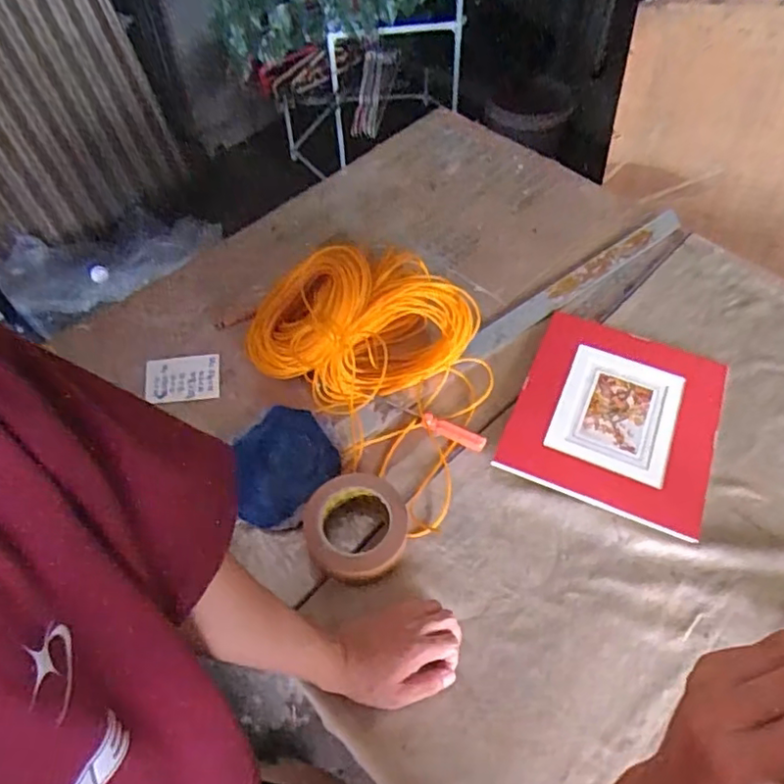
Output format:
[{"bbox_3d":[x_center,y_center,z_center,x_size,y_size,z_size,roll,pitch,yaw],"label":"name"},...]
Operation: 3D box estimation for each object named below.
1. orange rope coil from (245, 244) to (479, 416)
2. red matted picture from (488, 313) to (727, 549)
[{"bbox_3d":[-0.041,-0.088,0.831,0.297,0.110,0.200,-11,57,-5],"label":"orange rope coil"},{"bbox_3d":[0.292,0.023,0.802,0.242,0.014,0.279,21,63,14],"label":"red matted picture"}]

